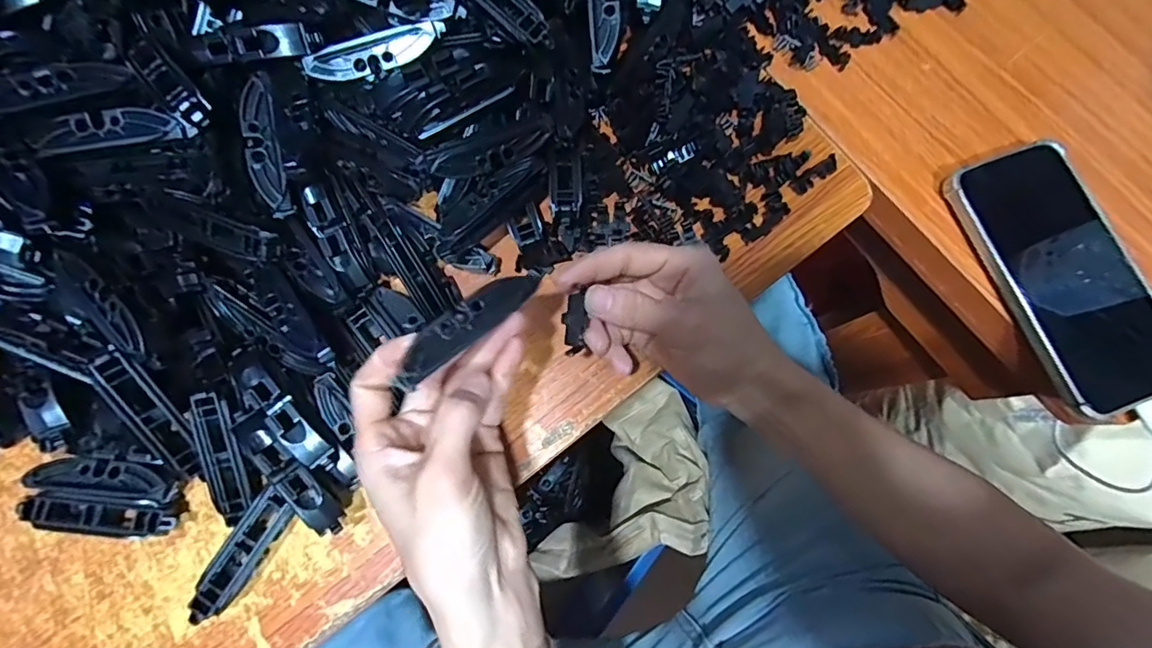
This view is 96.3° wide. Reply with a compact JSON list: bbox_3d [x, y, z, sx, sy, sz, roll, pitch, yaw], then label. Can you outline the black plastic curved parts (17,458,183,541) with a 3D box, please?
[{"bbox_3d":[-0.256,0.094,0.283,0.077,0.019,0.039,6,78,0],"label":"black plastic curved parts"}]

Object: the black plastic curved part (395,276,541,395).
[{"bbox_3d":[-0.050,-0.001,0.235,0.078,0.008,0.016,-41,81,-23],"label":"black plastic curved part"}]

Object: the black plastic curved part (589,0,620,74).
[{"bbox_3d":[0.016,-0.190,0.301,0.017,0.009,0.080,-2,95,-2],"label":"black plastic curved part"}]

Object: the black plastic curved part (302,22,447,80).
[{"bbox_3d":[-0.110,-0.151,0.283,0.077,0.008,0.016,-20,79,-5],"label":"black plastic curved part"}]

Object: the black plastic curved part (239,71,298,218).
[{"bbox_3d":[-0.170,-0.098,0.281,0.017,0.007,0.078,-11,90,-4],"label":"black plastic curved part"}]

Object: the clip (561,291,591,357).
[{"bbox_3d":[0.000,0.000,0.264,0.013,0.006,0.031,2,96,-1],"label":"clip"}]

